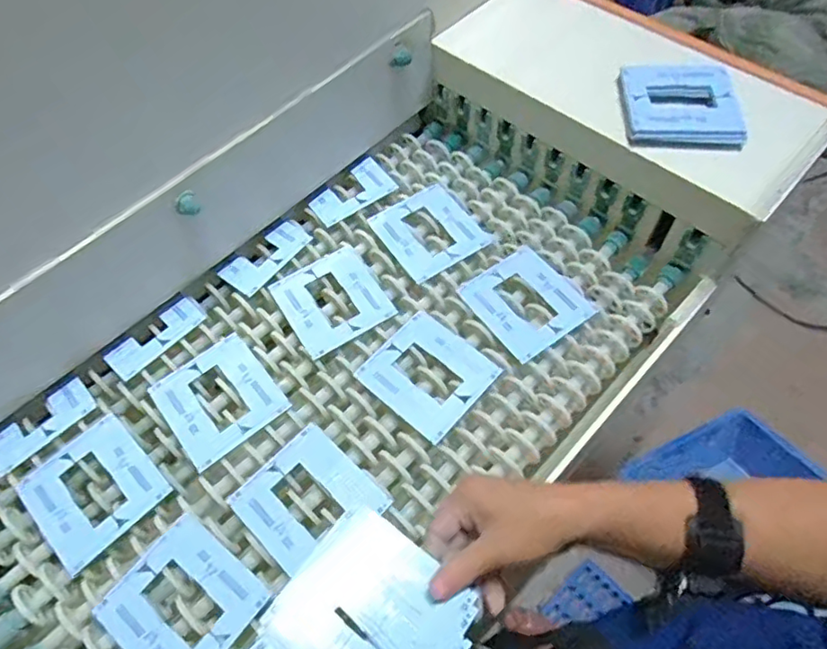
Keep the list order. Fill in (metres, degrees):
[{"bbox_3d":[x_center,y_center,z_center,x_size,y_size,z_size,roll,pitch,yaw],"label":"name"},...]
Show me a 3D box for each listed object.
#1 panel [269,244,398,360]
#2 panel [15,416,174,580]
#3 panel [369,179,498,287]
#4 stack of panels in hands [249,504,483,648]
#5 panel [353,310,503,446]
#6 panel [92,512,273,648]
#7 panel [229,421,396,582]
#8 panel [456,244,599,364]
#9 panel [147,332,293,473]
[{"bbox_3d":[-0.088,-0.029,0.617,0.101,0.006,0.112,-30,61,-13],"label":"panel"},{"bbox_3d":[-0.291,0.148,0.522,0.102,0.010,0.113,-42,64,-19],"label":"panel"},{"bbox_3d":[0.018,-0.111,0.663,0.107,0.010,0.114,-31,62,-15],"label":"panel"},{"bbox_3d":[-0.032,0.205,0.381,0.121,0.011,0.128,32,65,18],"label":"stack of panels in hands"},{"bbox_3d":[0.014,0.047,0.567,0.109,0.005,0.100,38,69,22],"label":"panel"},{"bbox_3d":[-0.189,0.227,0.469,0.108,0.007,0.100,33,65,22],"label":"panel"},{"bbox_3d":[-0.092,0.153,0.507,0.104,0.005,0.104,-41,68,-19],"label":"panel"},{"bbox_3d":[0.119,-0.027,0.609,0.105,0.006,0.111,-32,62,-15],"label":"panel"},{"bbox_3d":[-0.190,0.071,0.561,0.101,0.004,0.106,-37,67,-17],"label":"panel"}]

